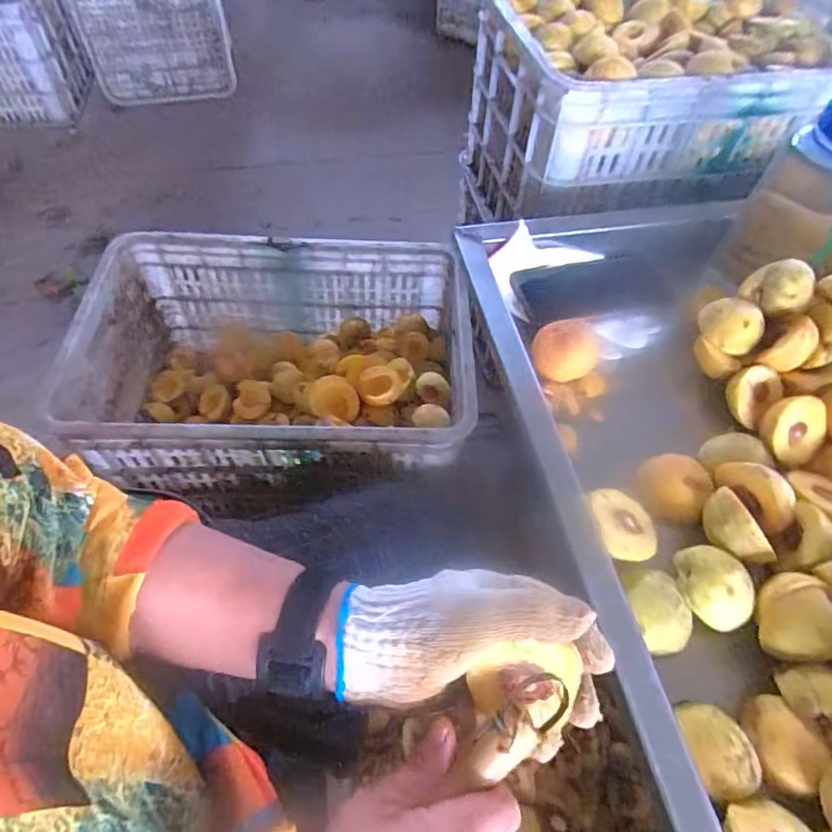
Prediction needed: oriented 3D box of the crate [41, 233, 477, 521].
[{"bbox_3d":[-0.198,-0.065,0.811,0.514,0.230,0.350,2,56,-2],"label":"crate"}]

